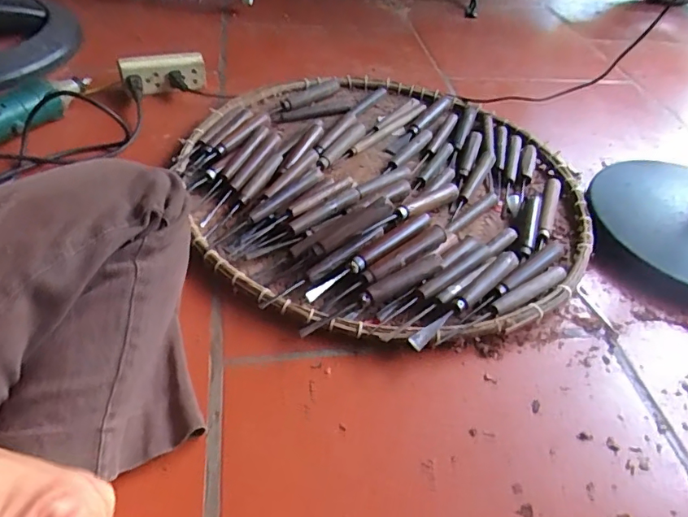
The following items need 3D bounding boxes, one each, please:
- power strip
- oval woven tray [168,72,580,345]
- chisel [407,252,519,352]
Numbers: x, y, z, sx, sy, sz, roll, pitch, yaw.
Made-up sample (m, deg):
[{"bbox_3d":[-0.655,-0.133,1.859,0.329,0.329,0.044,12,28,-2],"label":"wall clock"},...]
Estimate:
[{"bbox_3d":[-0.287,-0.294,0.803,0.123,0.054,0.030,-14,49,-20],"label":"power strip"},{"bbox_3d":[0.052,-0.110,0.676,0.525,0.044,0.519,17,46,9],"label":"oval woven tray"},{"bbox_3d":[0.130,0.040,0.522,0.020,0.014,0.174,37,52,26],"label":"chisel"}]

